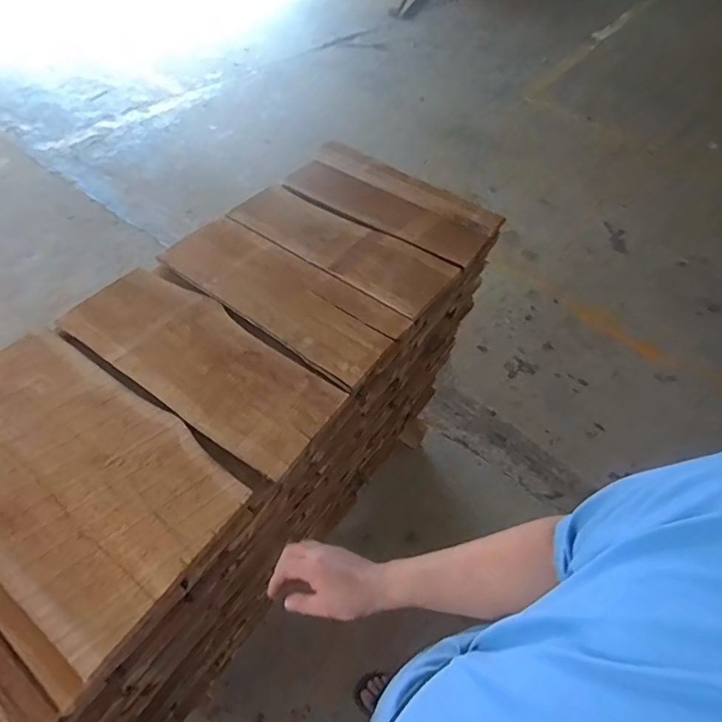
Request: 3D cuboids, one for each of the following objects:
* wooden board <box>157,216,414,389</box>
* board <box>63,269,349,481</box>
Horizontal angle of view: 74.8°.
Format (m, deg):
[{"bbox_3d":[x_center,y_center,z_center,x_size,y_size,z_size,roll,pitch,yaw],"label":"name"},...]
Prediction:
[{"bbox_3d":[-0.164,-0.153,0.959,0.521,0.019,0.202,32,54,21],"label":"wooden board"},{"bbox_3d":[-0.286,-0.010,0.841,0.520,0.015,0.206,30,53,20],"label":"board"}]

